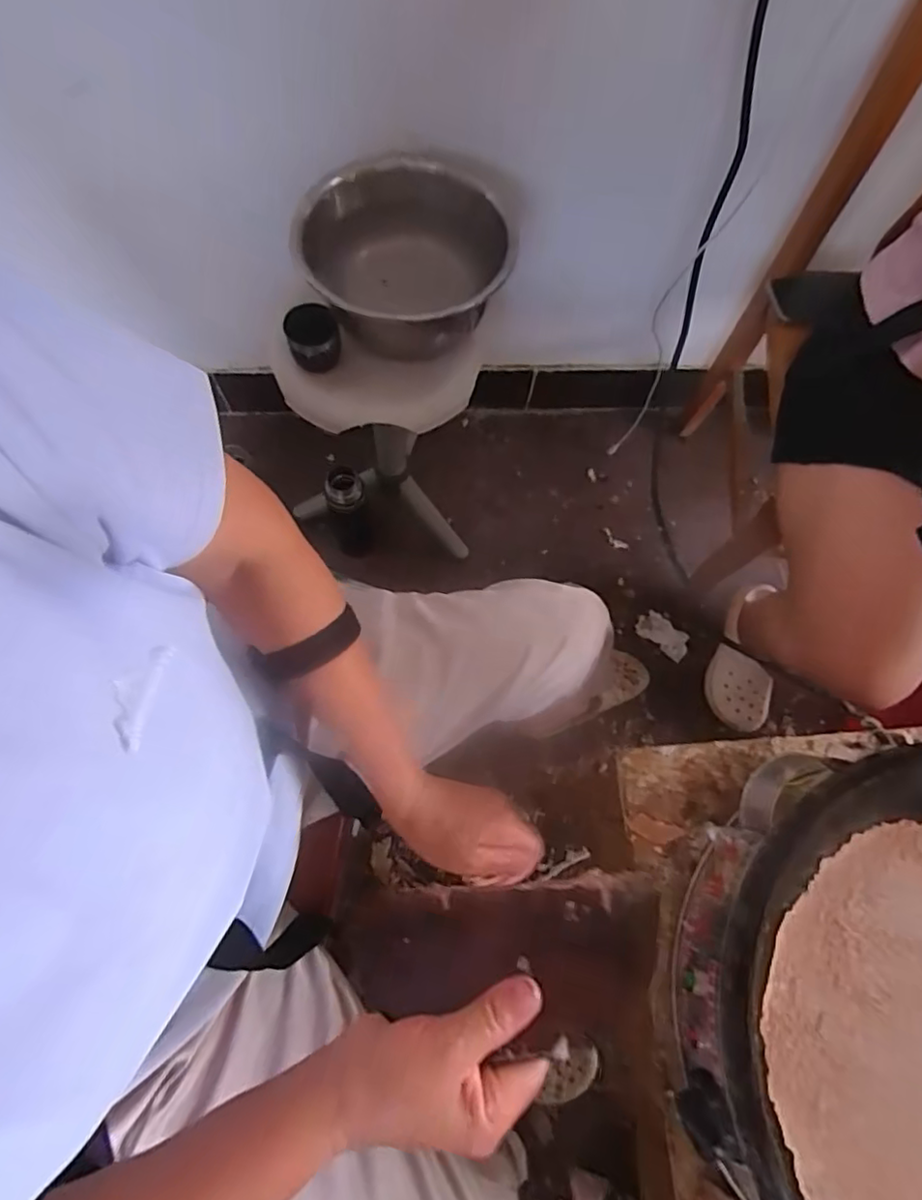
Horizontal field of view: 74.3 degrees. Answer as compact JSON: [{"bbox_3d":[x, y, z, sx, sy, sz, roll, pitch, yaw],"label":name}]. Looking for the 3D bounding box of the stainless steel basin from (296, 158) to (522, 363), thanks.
[{"bbox_3d":[-0.065,-0.392,0.703,0.225,0.114,0.215,1,72,-2],"label":"stainless steel basin"}]

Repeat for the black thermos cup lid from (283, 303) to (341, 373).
[{"bbox_3d":[-0.169,-0.301,0.700,0.058,0.046,0.062,1,72,-2],"label":"black thermos cup lid"}]

